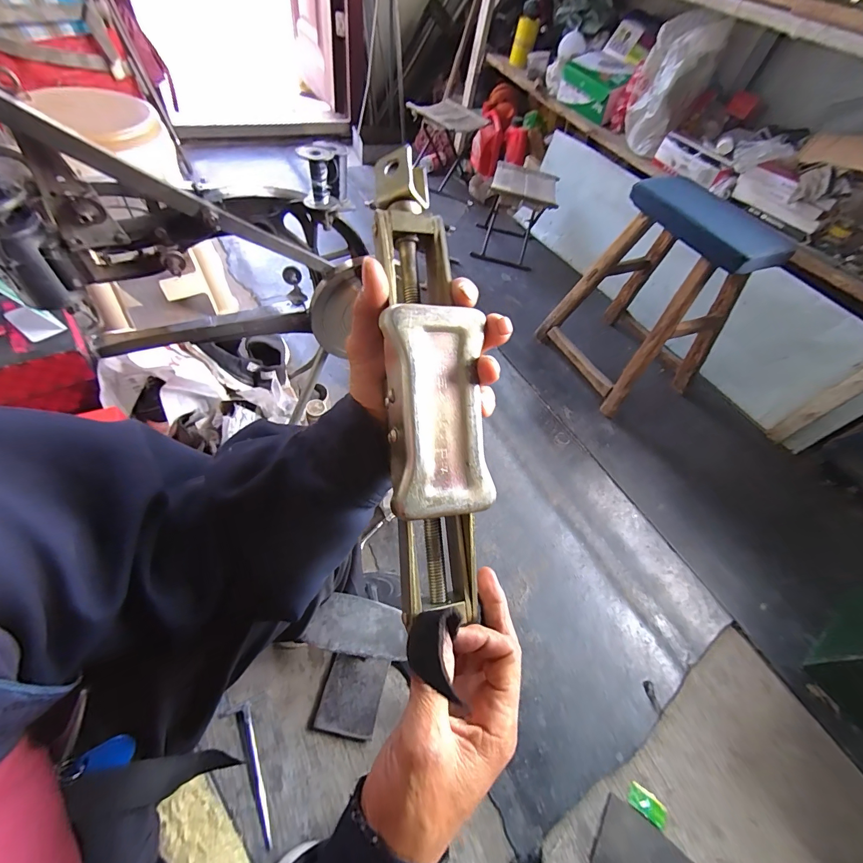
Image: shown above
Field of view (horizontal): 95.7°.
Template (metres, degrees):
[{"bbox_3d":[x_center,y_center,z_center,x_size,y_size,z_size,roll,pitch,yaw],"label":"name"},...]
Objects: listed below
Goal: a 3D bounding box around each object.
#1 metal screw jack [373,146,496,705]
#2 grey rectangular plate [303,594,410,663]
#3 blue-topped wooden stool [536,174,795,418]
[{"bbox_3d":[0.000,-0.019,0.240,0.058,0.061,0.316,-4,87,-7],"label":"metal screw jack"},{"bbox_3d":[-0.077,0.213,0.425,0.105,0.004,0.056,16,59,-5],"label":"grey rectangular plate"},{"bbox_3d":[0.586,-0.343,1.044,0.329,0.467,0.341,-17,61,-18],"label":"blue-topped wooden stool"}]

